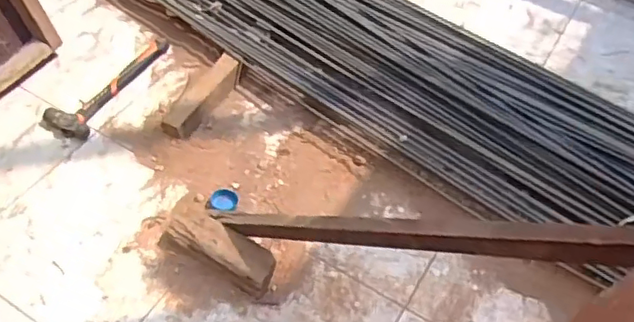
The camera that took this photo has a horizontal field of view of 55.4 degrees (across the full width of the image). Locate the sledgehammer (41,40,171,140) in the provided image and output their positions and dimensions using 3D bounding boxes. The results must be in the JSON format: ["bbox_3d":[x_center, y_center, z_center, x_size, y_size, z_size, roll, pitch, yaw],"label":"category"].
[{"bbox_3d":[-0.479,-0.188,1.404,0.106,0.050,0.366,27,55,13],"label":"sledgehammer"}]

